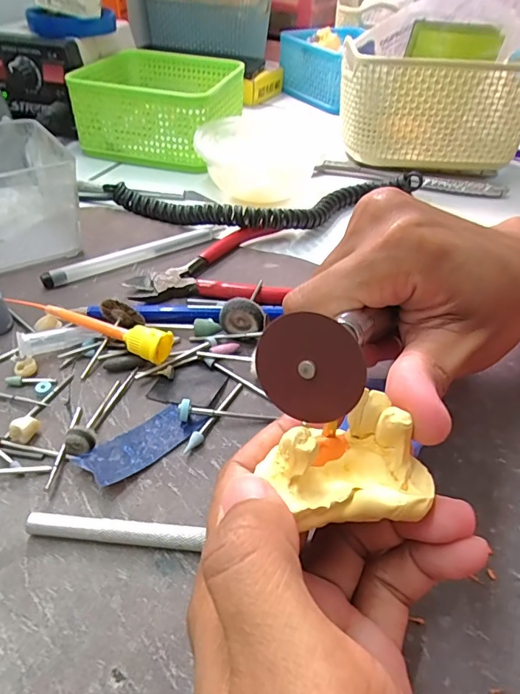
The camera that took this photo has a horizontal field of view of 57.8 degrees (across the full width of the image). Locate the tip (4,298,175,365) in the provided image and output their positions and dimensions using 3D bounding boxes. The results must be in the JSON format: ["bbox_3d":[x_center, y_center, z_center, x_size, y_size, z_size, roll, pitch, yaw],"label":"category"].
[{"bbox_3d":[-0.088,-0.011,0.244,0.089,0.019,0.015,17,44,12],"label":"tip"}]

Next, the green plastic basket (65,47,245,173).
[{"bbox_3d":[-0.091,-0.231,0.452,0.130,0.063,0.130,10,43,5],"label":"green plastic basket"}]

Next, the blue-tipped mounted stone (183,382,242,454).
[{"bbox_3d":[-0.020,0.031,0.217,0.006,0.004,0.046,24,46,19],"label":"blue-tipped mounted stone"}]

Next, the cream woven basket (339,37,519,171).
[{"bbox_3d":[0.151,-0.209,0.427,0.156,0.097,0.072,0,43,-6],"label":"cream woven basket"}]

